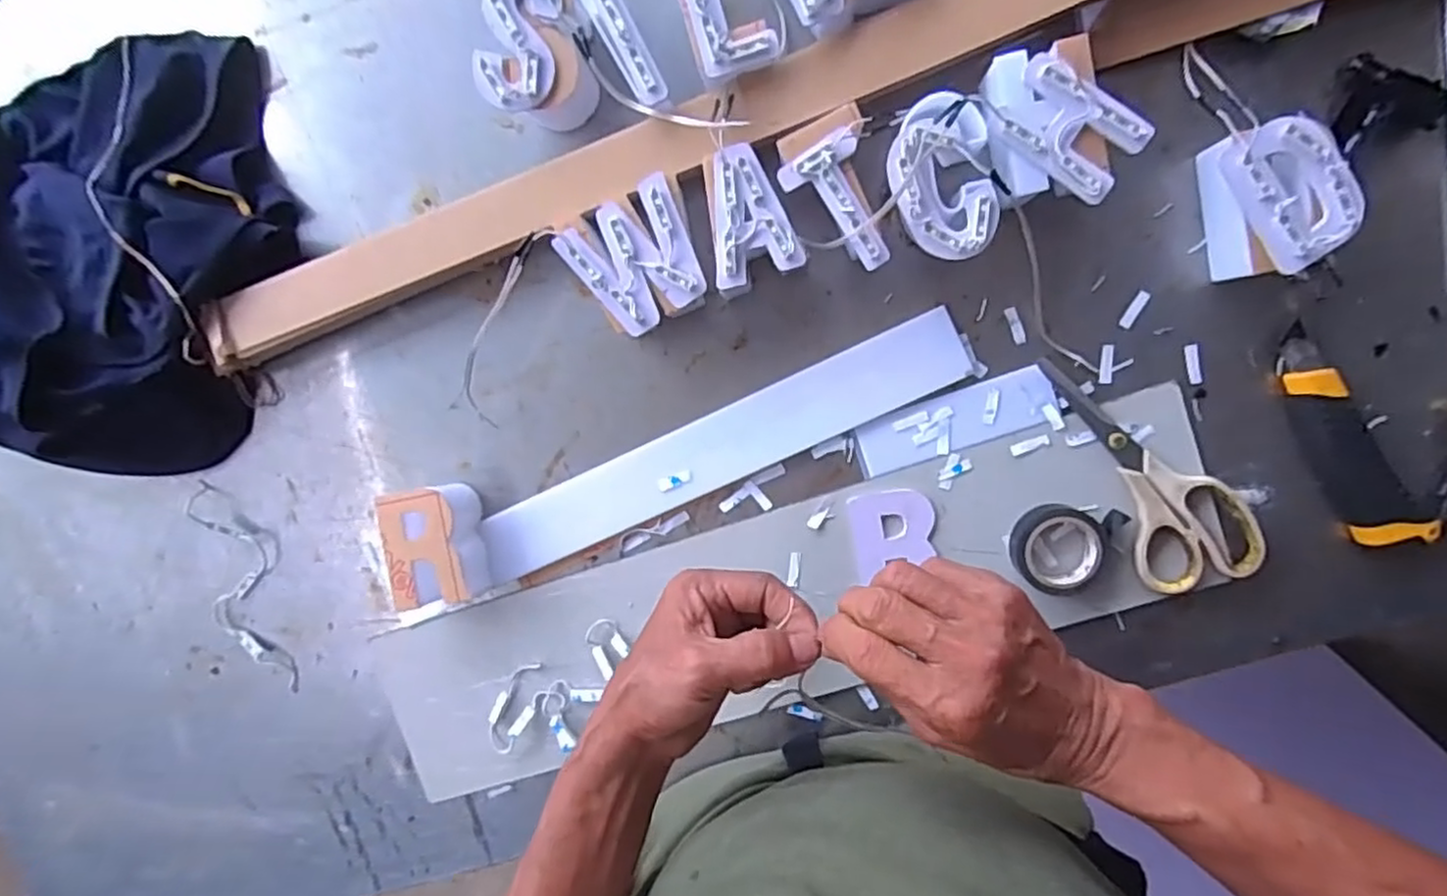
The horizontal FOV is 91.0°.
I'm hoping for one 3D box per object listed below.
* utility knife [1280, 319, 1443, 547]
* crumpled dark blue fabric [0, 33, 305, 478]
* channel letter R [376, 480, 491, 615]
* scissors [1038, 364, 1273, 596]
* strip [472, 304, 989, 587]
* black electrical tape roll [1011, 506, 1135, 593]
[{"bbox_3d":[0.399,-0.005,0.456,0.041,0.016,0.153,-31,91,8],"label":"utility knife"},{"bbox_3d":[-0.453,-0.147,0.509,0.265,0.074,0.338,28,97,3],"label":"crumpled dark blue fabric"},{"bbox_3d":[-0.206,0.070,0.513,0.055,0.049,0.083,-12,93,7],"label":"channel letter R"},{"bbox_3d":[0.288,0.010,0.472,0.076,0.013,0.178,-25,92,8],"label":"scissors"},{"bbox_3d":[-0.007,0.002,0.507,0.365,0.005,0.050,-24,92,8],"label":"strip"},{"bbox_3d":[0.230,0.067,0.478,0.065,0.020,0.064,1,95,6],"label":"black electrical tape roll"}]

